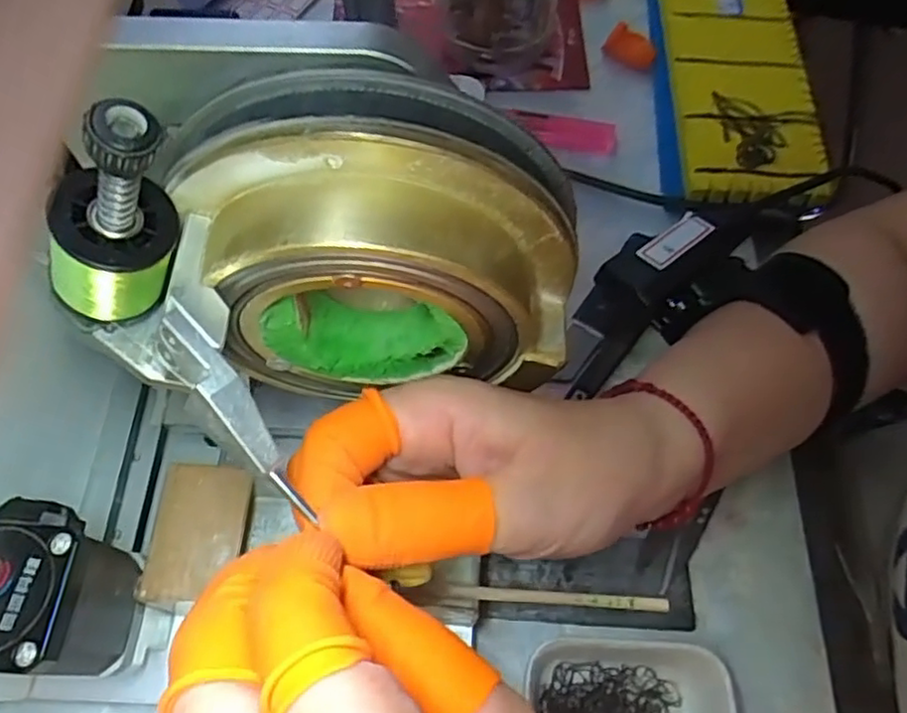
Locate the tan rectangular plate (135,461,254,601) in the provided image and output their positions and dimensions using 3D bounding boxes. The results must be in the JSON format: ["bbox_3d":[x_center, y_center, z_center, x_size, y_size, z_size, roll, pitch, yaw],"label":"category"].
[{"bbox_3d":[-0.096,0.065,0.253,0.034,0.004,0.049,6,64,2],"label":"tan rectangular plate"}]

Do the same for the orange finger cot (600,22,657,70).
[{"bbox_3d":[0.113,-0.197,0.433,0.031,0.015,0.017,37,69,15],"label":"orange finger cot"}]

